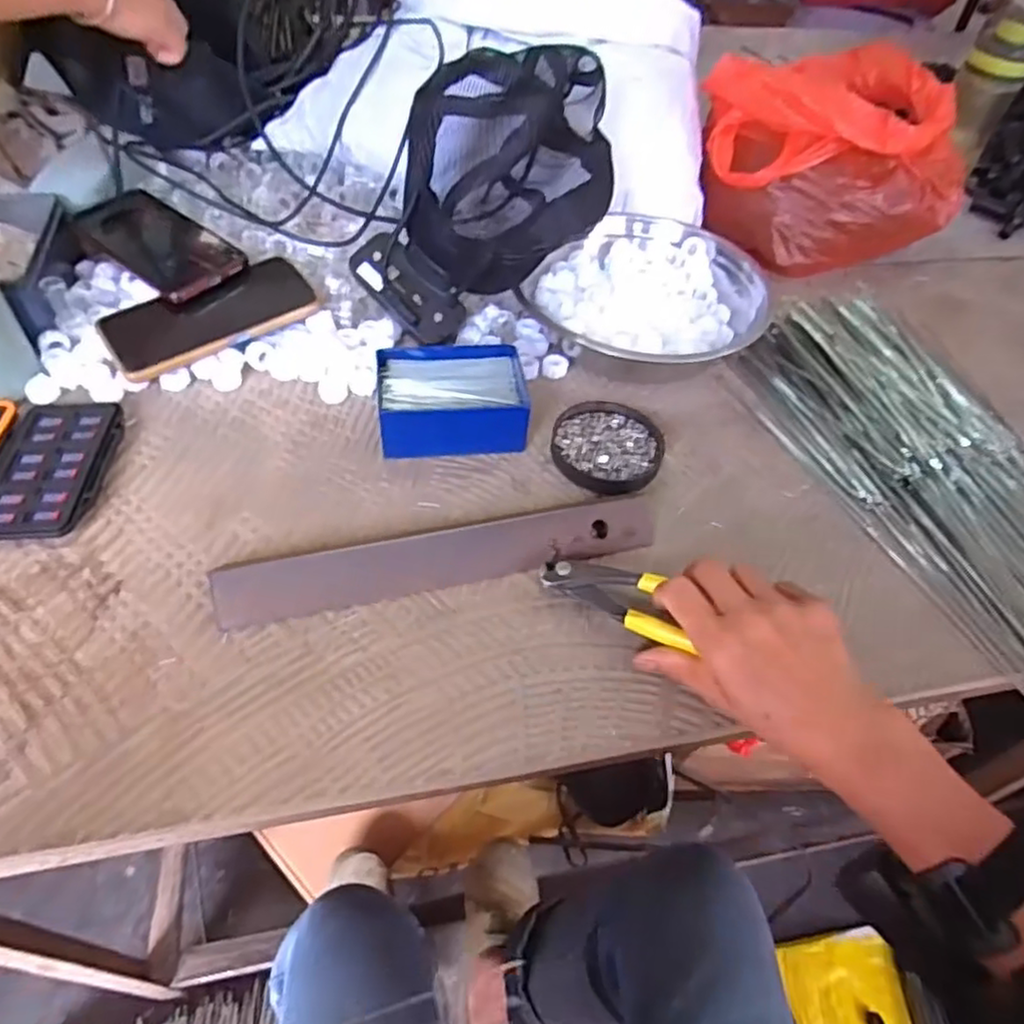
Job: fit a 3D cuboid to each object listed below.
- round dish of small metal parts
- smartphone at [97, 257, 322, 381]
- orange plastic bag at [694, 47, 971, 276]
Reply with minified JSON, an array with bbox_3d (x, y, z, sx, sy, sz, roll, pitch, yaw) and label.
[{"bbox_3d":[0.076,-0.051,0.530,0.086,0.012,0.091,3,50,-3],"label":"round dish of small metal parts"},{"bbox_3d":[-0.244,-0.161,0.559,0.162,0.014,0.068,-29,75,-20],"label":"smartphone"},{"bbox_3d":[0.357,-0.395,0.761,0.267,0.160,0.288,31,54,19],"label":"orange plastic bag"}]

